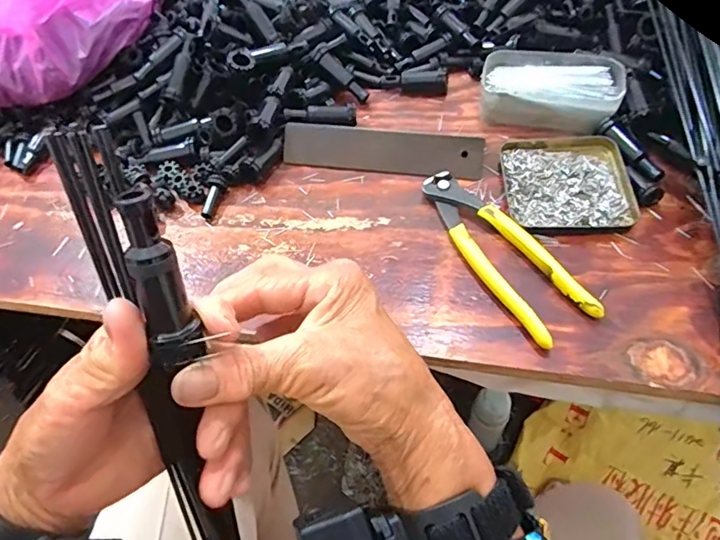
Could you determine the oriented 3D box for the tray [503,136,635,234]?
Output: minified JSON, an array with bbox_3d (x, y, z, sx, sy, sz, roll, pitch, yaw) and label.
[{"bbox_3d":[0.169,-0.072,0.420,0.095,0.012,0.100,-1,54,5],"label":"tray"}]

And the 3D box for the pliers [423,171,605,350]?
[{"bbox_3d":[0.104,-0.017,0.385,0.049,0.015,0.163,-27,56,-14],"label":"pliers"}]

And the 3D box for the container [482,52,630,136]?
[{"bbox_3d":[0.172,-0.163,0.467,0.118,0.035,0.077,14,57,15],"label":"container"}]

